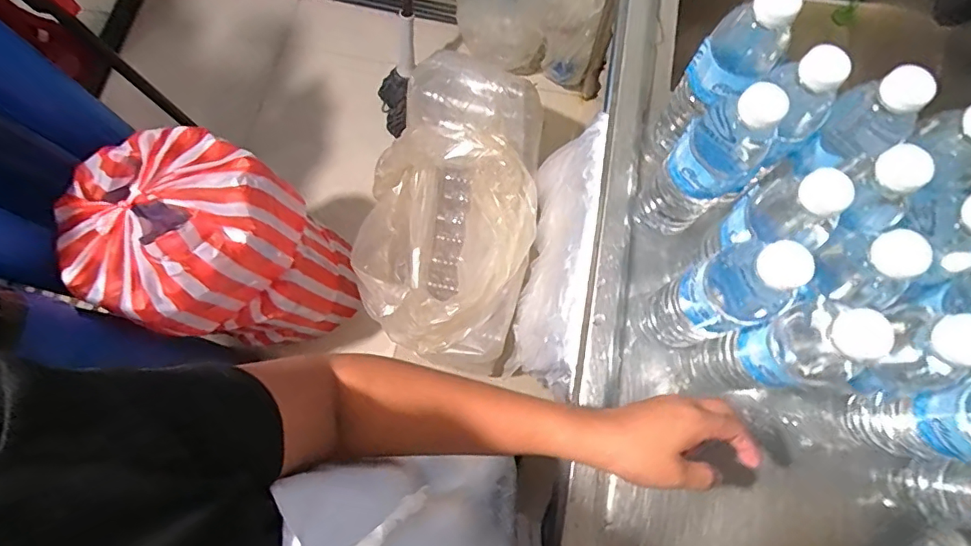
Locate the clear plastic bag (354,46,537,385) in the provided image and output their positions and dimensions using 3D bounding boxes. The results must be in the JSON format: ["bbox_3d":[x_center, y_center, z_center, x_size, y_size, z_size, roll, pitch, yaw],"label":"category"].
[{"bbox_3d":[-0.077,-0.129,1.202,0.395,0.355,0.599,15,76,5],"label":"clear plastic bag"}]

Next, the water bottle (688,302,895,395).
[{"bbox_3d":[0.235,0.065,0.414,0.073,0.202,0.053,-5,75,0],"label":"water bottle"}]

